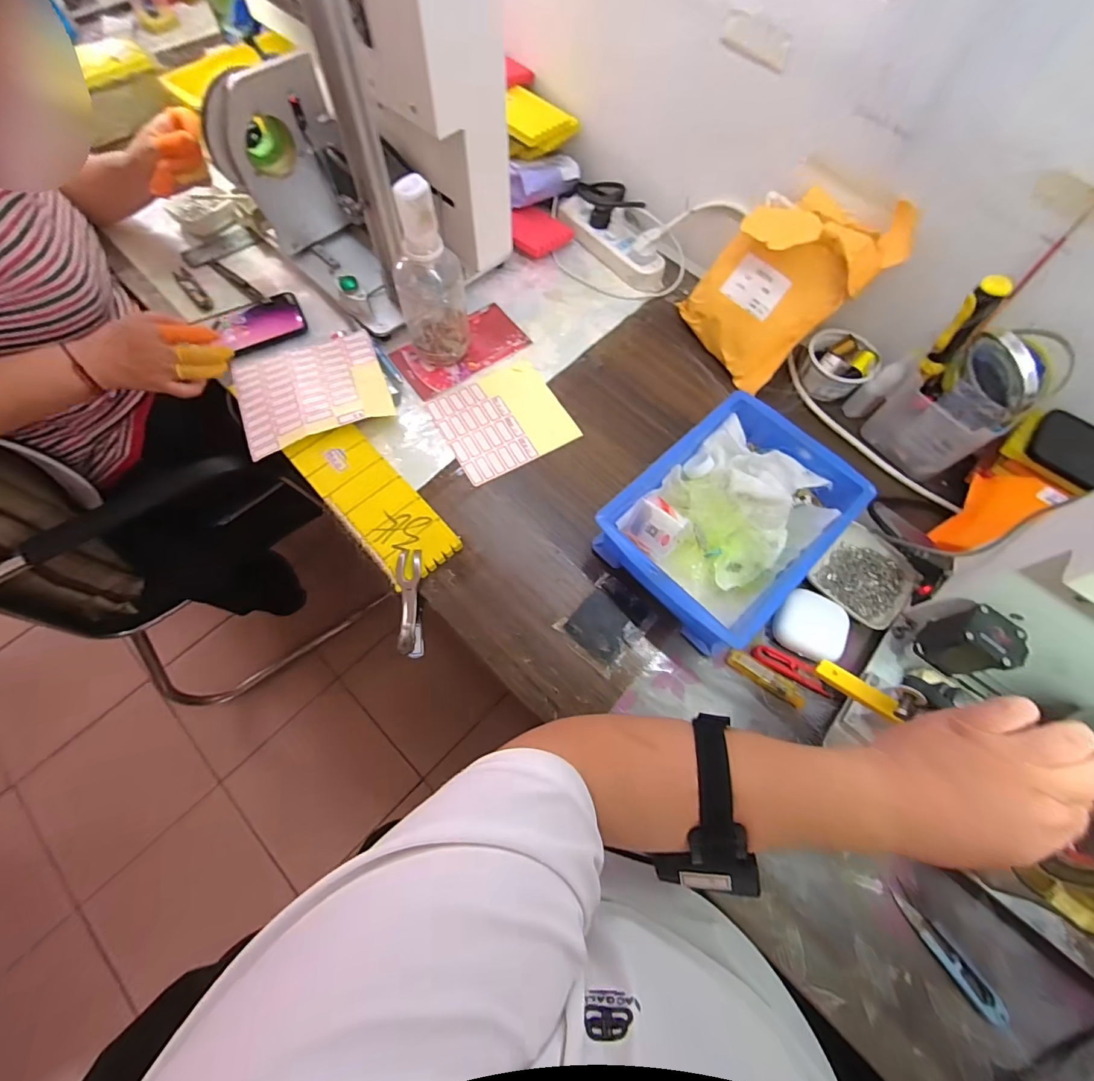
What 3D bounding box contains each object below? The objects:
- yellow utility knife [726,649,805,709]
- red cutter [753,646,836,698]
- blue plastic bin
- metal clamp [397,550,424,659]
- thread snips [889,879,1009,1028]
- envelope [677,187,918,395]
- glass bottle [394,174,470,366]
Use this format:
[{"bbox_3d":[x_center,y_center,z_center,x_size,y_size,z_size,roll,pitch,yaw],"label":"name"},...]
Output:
[{"bbox_3d":[0.216,0.135,0.467,0.079,0.013,0.017,36,70,13],"label":"yellow utility knife"},{"bbox_3d":[0.245,0.127,0.468,0.079,0.012,0.022,29,69,10],"label":"red cutter"},{"bbox_3d":[0.192,-0.021,0.502,0.242,0.075,0.183,-41,74,-17],"label":"blue plastic bin"},{"bbox_3d":[-0.141,0.067,0.497,0.023,0.041,0.111,-4,83,-4],"label":"metal clamp"},{"bbox_3d":[0.325,0.337,0.387,0.018,0.008,0.107,-31,71,-14],"label":"thread snips"},{"bbox_3d":[0.276,-0.307,0.554,0.150,0.224,0.060,52,38,8],"label":"envelope"},{"bbox_3d":[-0.136,-0.306,0.541,0.072,0.203,0.089,-14,68,-8],"label":"glass bottle"}]

